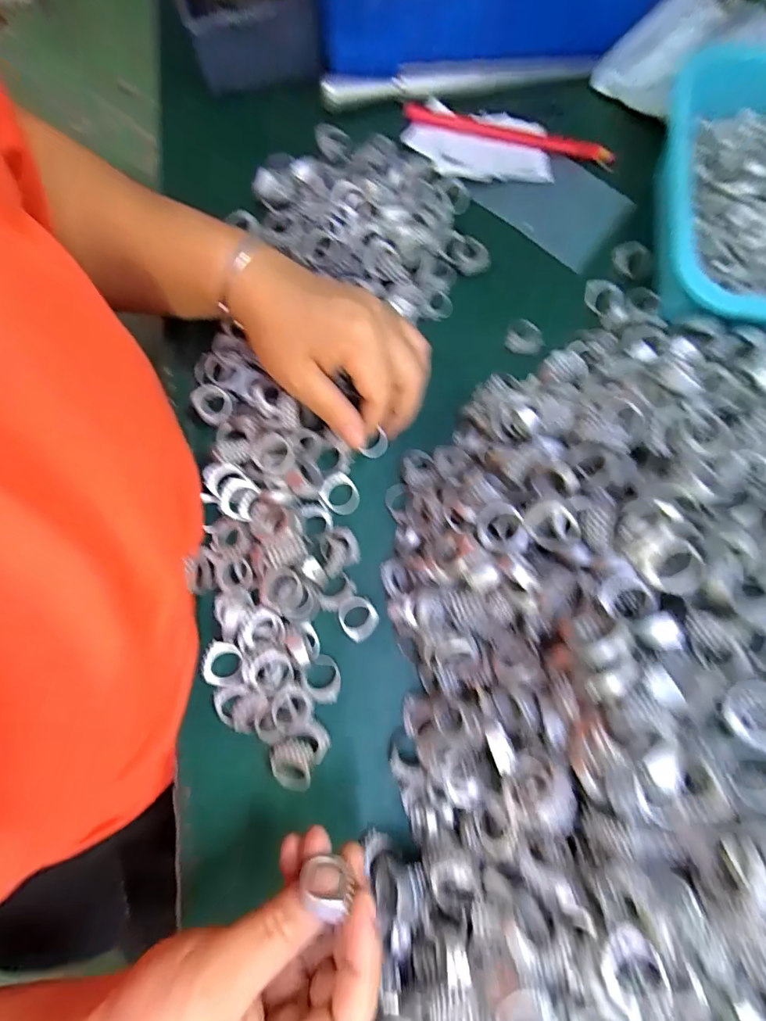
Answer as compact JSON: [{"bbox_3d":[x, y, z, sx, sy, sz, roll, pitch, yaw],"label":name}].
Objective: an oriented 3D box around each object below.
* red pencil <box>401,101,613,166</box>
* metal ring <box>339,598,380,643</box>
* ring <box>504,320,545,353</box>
[{"bbox_3d":[0.098,-0.295,0.371,0.164,0.014,0.015,11,78,1],"label":"red pencil"},{"bbox_3d":[-0.015,0.066,0.289,0.023,0.009,0.025,0,78,-1],"label":"metal ring"},{"bbox_3d":[0.102,-0.123,0.336,0.025,0.011,0.022,31,79,5],"label":"ring"}]

